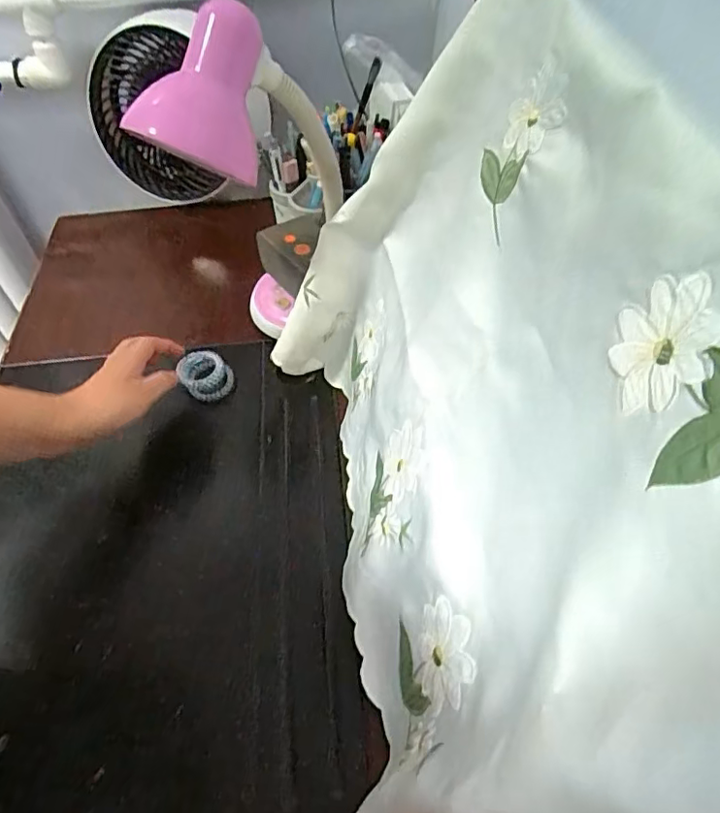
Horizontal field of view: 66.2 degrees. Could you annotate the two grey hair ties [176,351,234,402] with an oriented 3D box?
[{"bbox_3d":[-0.175,-0.035,0.618,0.058,0.032,0.048,21,56,18],"label":"two grey hair ties"}]

